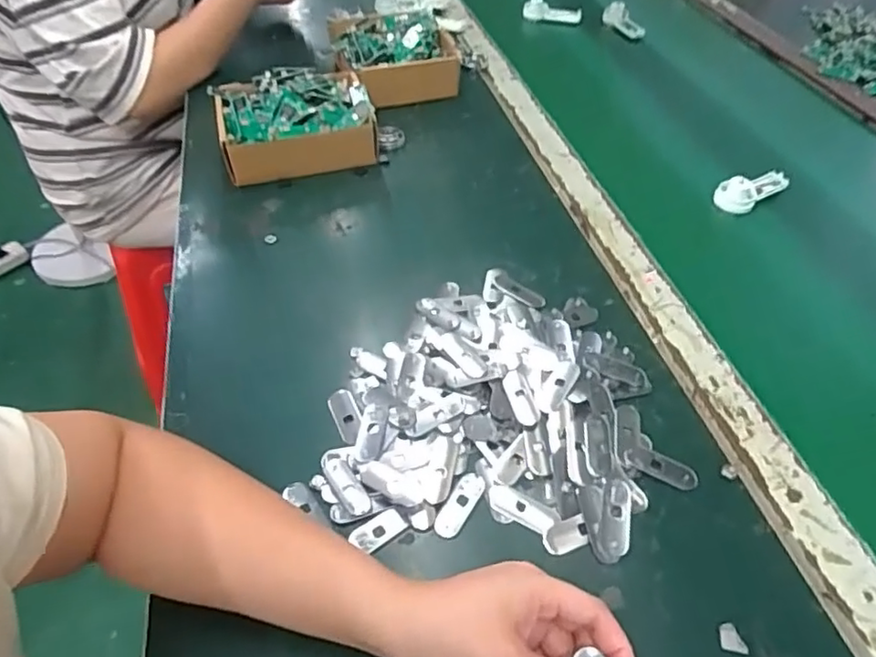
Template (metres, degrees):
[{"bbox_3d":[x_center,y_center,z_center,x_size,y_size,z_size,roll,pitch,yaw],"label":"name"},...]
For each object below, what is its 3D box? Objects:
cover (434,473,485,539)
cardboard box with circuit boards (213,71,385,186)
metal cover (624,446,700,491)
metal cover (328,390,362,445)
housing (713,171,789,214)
[{"bbox_3d":[0.015,0.121,0.421,0.017,0.004,0.052,25,52,22],"label":"cover"},{"bbox_3d":[-0.165,-0.242,0.708,0.172,0.086,0.126,-10,48,-10],"label":"cardboard box with circuit boards"},{"bbox_3d":[0.160,0.100,0.438,0.051,0.005,0.018,19,49,17],"label":"metal cover"},{"bbox_3d":[-0.071,0.068,0.473,0.020,0.004,0.050,-18,49,-17],"label":"metal cover"},{"bbox_3d":[0.347,-0.157,0.668,0.095,0.026,0.038,-26,52,-23],"label":"housing"}]

